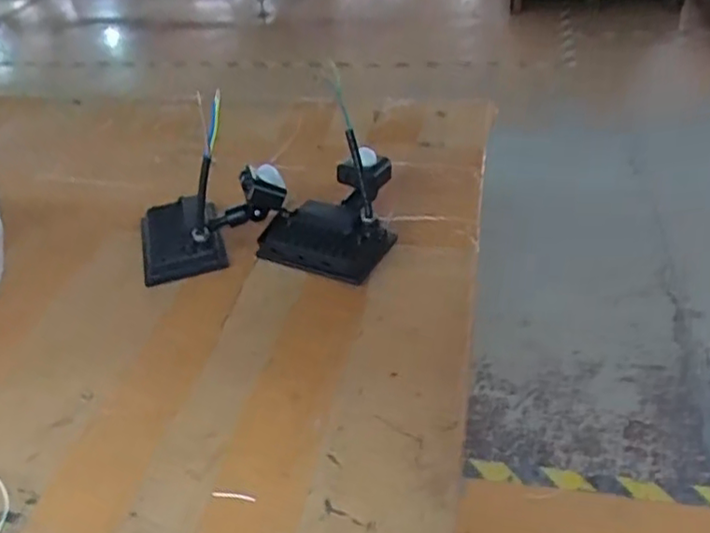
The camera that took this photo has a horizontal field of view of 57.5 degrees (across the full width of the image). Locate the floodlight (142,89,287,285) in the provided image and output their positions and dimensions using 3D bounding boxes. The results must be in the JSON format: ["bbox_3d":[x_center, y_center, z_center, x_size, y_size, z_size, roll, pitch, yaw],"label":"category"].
[{"bbox_3d":[-0.137,-0.083,0.569,0.136,0.147,0.101,-11,38,-5],"label":"floodlight"}]

